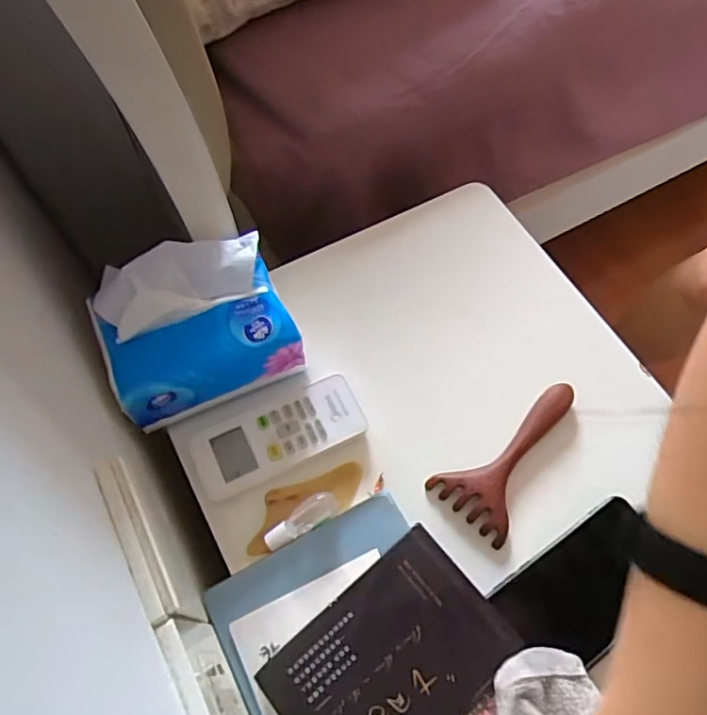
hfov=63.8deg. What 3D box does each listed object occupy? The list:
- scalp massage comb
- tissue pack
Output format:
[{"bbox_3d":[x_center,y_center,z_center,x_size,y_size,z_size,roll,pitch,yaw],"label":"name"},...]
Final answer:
[{"bbox_3d":[0.123,0.070,0.439,0.064,0.017,0.133,38,68,17],"label":"scalp massage comb"},{"bbox_3d":[-0.117,-0.025,0.425,0.131,0.087,0.104,-22,66,-12],"label":"tissue pack"}]

